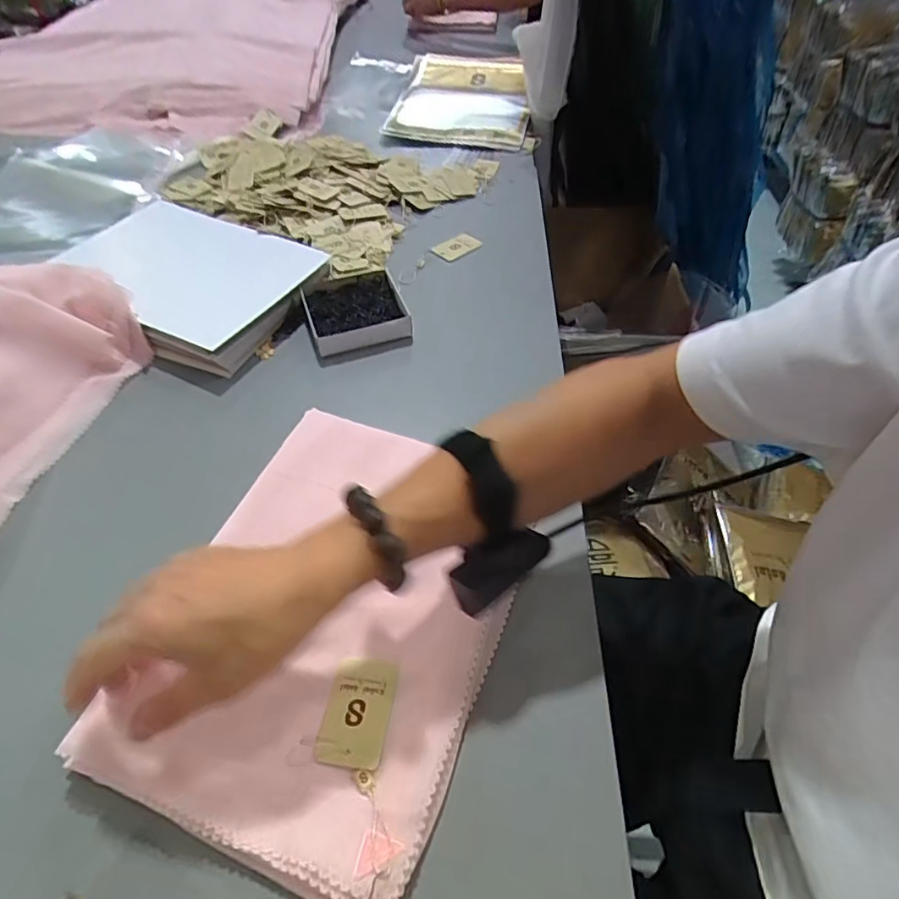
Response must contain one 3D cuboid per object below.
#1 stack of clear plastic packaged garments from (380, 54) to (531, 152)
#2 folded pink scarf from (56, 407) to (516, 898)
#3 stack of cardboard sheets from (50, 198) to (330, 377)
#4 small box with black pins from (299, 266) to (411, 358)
[{"bbox_3d":[0.029,-0.657,1.011,0.238,0.051,0.366,8,51,6],"label":"stack of clear plastic packaged garments"},{"bbox_3d":[-0.074,0.105,0.389,0.215,0.037,0.305,17,52,13],"label":"folded pink scarf"},{"bbox_3d":[-0.304,-0.200,0.633,0.279,0.037,0.198,22,53,17],"label":"stack of cardboard sheets"},{"bbox_3d":[-0.107,-0.160,0.611,0.104,0.026,0.112,-15,52,-13],"label":"small box with black pins"}]

